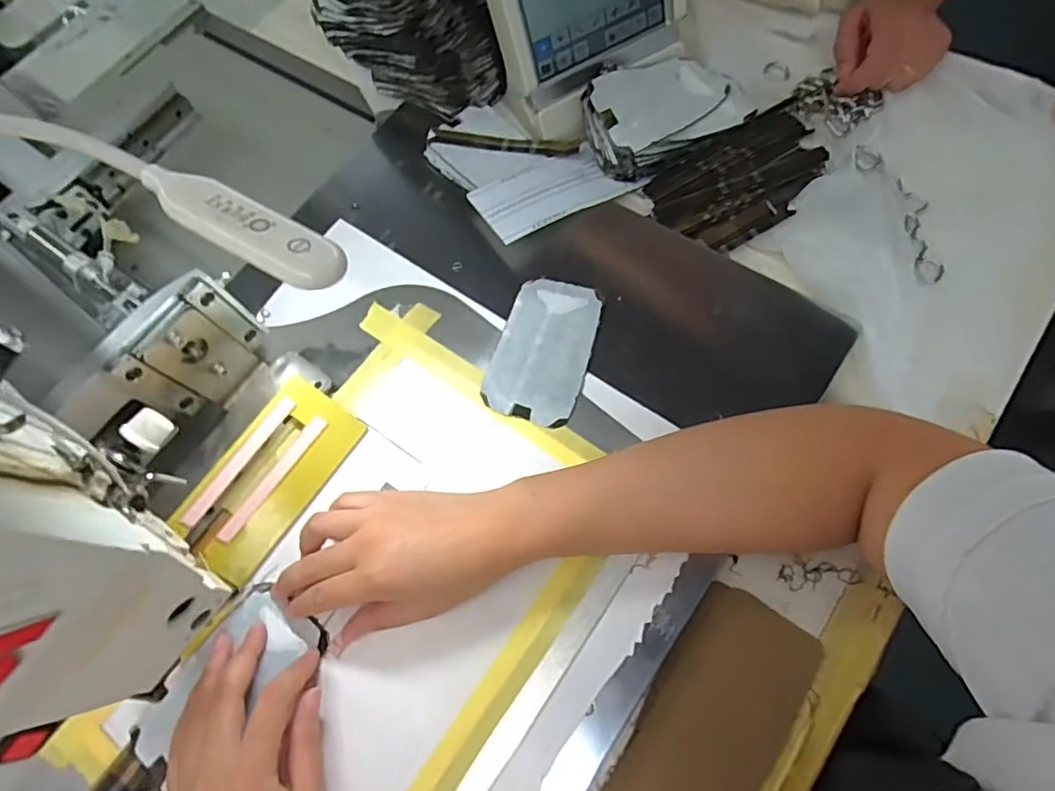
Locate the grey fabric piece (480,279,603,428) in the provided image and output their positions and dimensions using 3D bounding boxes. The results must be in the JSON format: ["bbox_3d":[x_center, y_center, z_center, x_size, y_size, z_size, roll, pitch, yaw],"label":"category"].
[{"bbox_3d":[0.014,-0.038,0.447,0.071,0.004,0.118,17,71,12],"label":"grey fabric piece"}]

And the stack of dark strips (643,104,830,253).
[{"bbox_3d":[0.182,-0.180,0.487,0.145,0.028,0.090,-30,68,-5],"label":"stack of dark strips"}]

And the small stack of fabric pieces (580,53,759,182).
[{"bbox_3d":[0.114,-0.249,0.490,0.130,0.035,0.093,-25,73,-5],"label":"small stack of fabric pieces"}]

